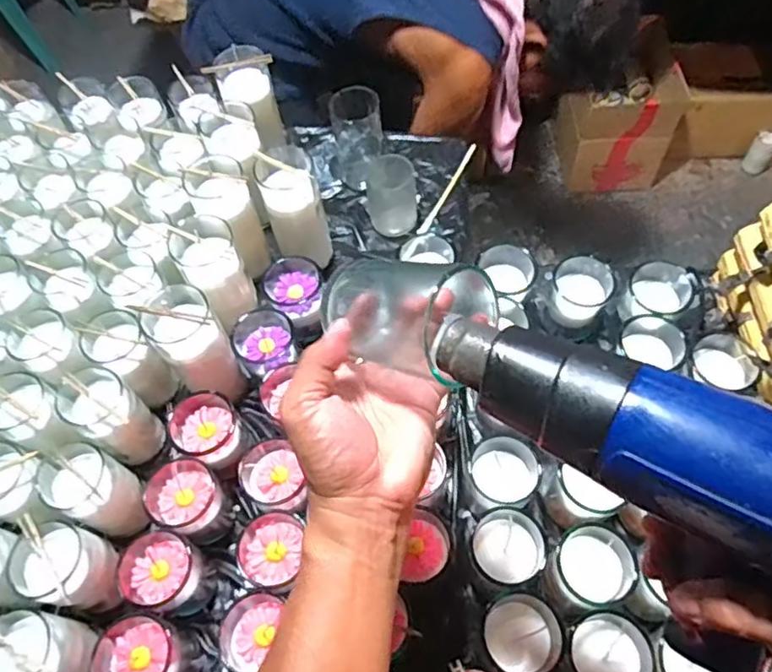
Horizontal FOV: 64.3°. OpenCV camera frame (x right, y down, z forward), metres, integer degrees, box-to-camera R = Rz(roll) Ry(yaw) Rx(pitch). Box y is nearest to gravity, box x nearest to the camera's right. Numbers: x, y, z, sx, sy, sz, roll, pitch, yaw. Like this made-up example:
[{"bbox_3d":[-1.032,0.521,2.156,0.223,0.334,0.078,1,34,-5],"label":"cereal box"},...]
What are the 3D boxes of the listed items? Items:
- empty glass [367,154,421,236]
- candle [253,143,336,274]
[{"bbox_3d":[0.011,-0.209,0.865,0.069,0.082,0.081,-5,58,0],"label":"empty glass"},{"bbox_3d":[-0.114,-0.156,0.782,0.075,0.173,0.064,-9,58,-2],"label":"candle"}]

